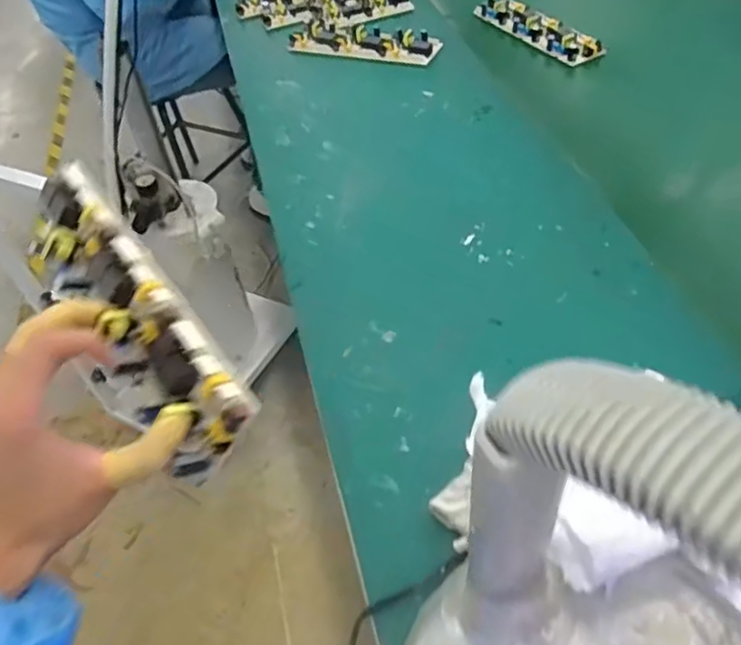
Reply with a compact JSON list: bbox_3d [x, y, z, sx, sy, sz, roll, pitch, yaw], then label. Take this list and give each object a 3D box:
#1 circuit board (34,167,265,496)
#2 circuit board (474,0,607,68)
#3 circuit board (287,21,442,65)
[{"bbox_3d":[-0.152,-0.005,0.411,0.067,0.020,0.232,-49,64,14],"label":"circuit board"},{"bbox_3d":[0.256,-0.452,1.011,0.056,0.027,0.238,-27,50,-16],"label":"circuit board"},{"bbox_3d":[-0.014,-0.433,1.027,0.244,0.025,0.082,18,53,23],"label":"circuit board"}]

